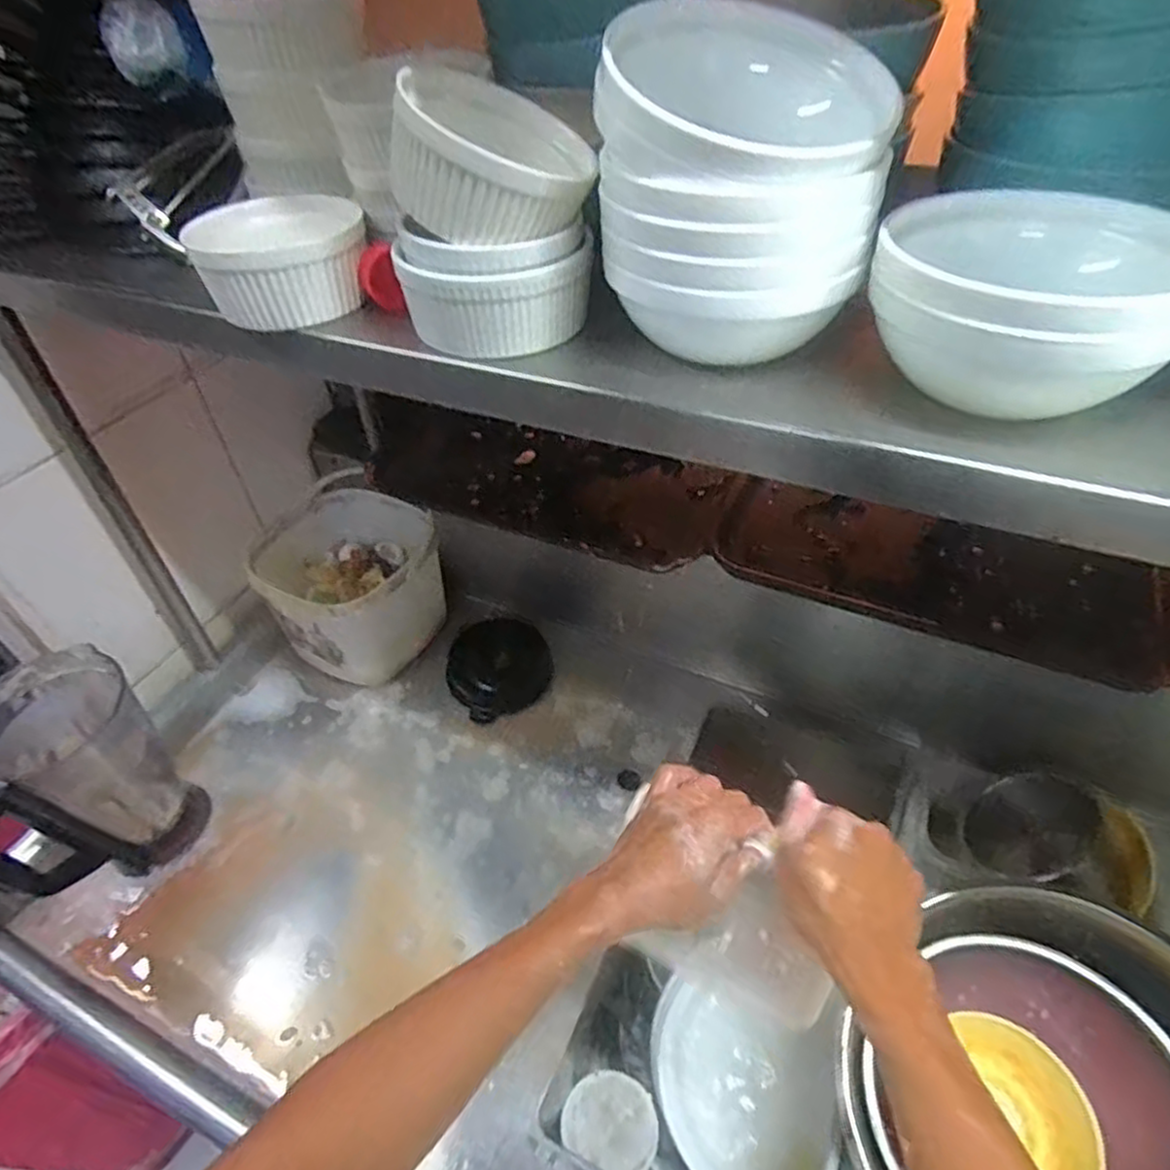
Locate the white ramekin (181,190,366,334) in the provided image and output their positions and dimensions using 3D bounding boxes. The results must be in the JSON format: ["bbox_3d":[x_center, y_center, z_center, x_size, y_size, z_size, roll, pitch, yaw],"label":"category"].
[{"bbox_3d":[-0.194,-0.209,0.459,0.101,0.053,0.107,-21,47,-17],"label":"white ramekin"}]

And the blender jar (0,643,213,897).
[{"bbox_3d":[-0.531,0.222,0.754,0.151,0.242,0.183,30,54,30],"label":"blender jar"}]

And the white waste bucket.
[{"bbox_3d":[-0.324,0.000,1.014,0.239,0.180,0.241,-21,47,-17],"label":"white waste bucket"}]

